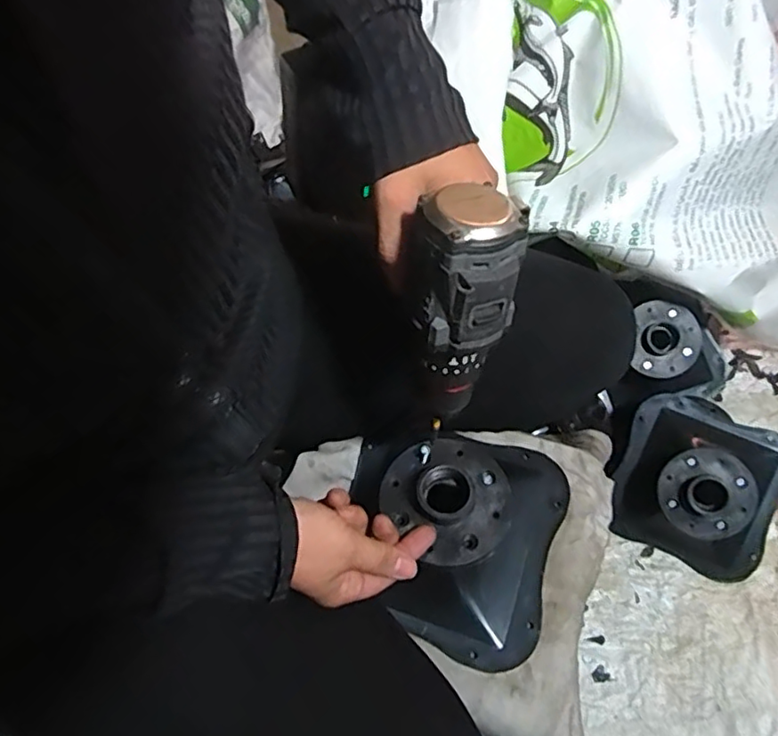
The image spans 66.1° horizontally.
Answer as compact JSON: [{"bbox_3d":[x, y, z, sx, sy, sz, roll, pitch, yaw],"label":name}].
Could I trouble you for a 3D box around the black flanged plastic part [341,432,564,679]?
[{"bbox_3d":[0.054,0.117,0.462,0.155,0.090,0.177,14,59,14],"label":"black flanged plastic part"}]

